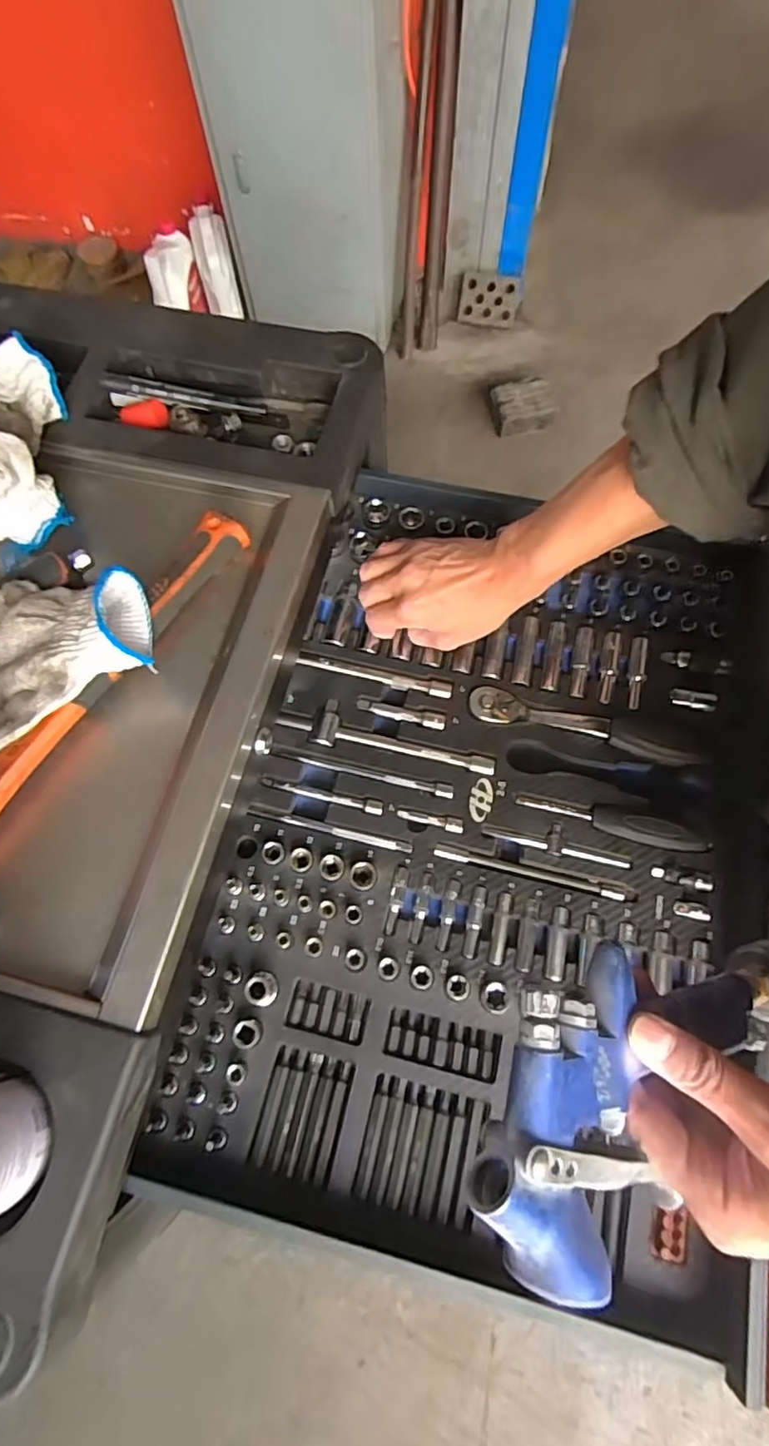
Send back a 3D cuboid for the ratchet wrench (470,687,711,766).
[{"bbox_3d":[0.165,0.003,0.503,0.188,0.022,0.031,13,68,6],"label":"ratchet wrench"}]

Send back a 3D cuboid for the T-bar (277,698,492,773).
[{"bbox_3d":[0.001,0.008,0.500,0.178,0.011,0.037,10,68,4],"label":"T-bar"}]

